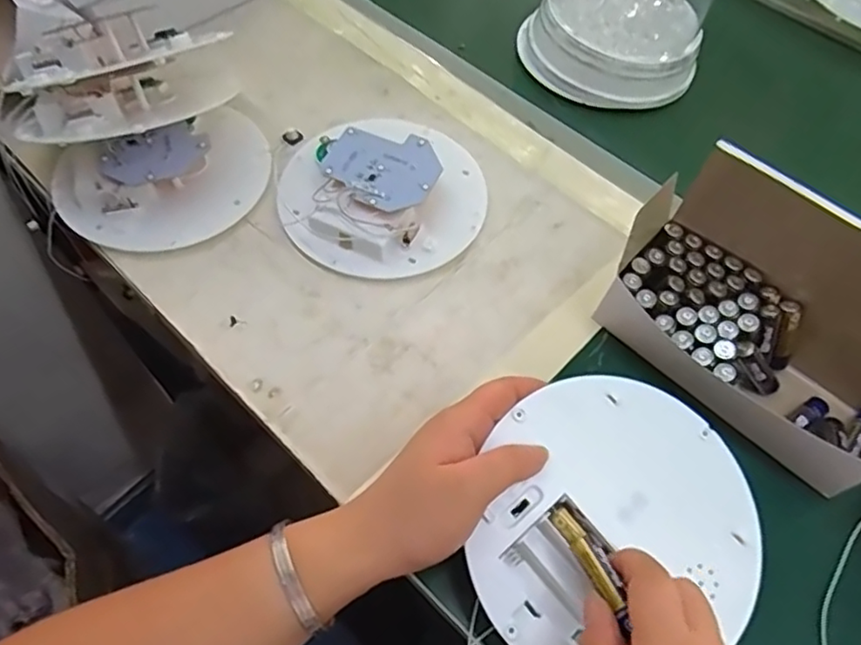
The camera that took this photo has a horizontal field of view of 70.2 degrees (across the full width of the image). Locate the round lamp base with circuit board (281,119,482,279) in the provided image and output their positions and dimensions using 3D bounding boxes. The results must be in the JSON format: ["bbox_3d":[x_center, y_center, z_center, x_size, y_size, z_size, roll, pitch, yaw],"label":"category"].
[{"bbox_3d":[-0.035,-0.108,0.452,0.146,0.035,0.152,2,59,-3],"label":"round lamp base with circuit board"}]

